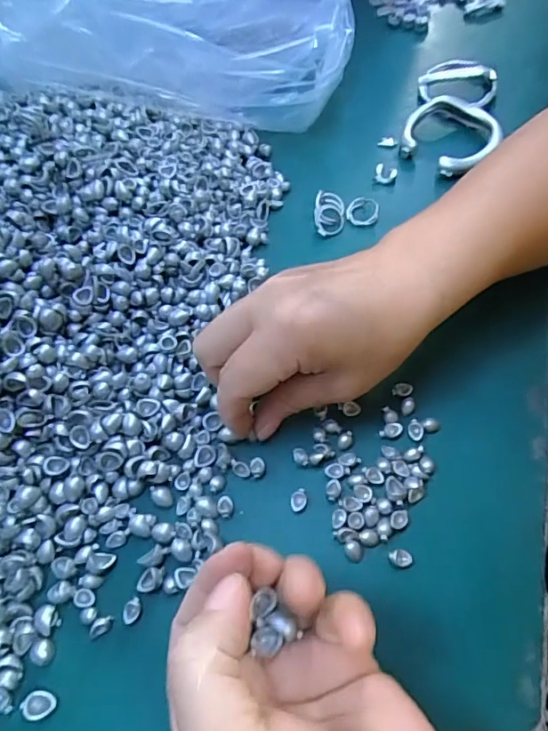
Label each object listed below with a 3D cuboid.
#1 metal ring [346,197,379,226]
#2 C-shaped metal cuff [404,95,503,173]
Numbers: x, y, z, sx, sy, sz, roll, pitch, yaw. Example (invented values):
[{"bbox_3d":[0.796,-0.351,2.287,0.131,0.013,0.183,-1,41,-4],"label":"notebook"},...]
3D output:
[{"bbox_3d":[0.061,-0.106,0.345,0.022,0.007,0.022,-1,60,2],"label":"metal ring"},{"bbox_3d":[0.129,-0.170,0.368,0.061,0.018,0.064,-1,60,2],"label":"C-shaped metal cuff"}]

